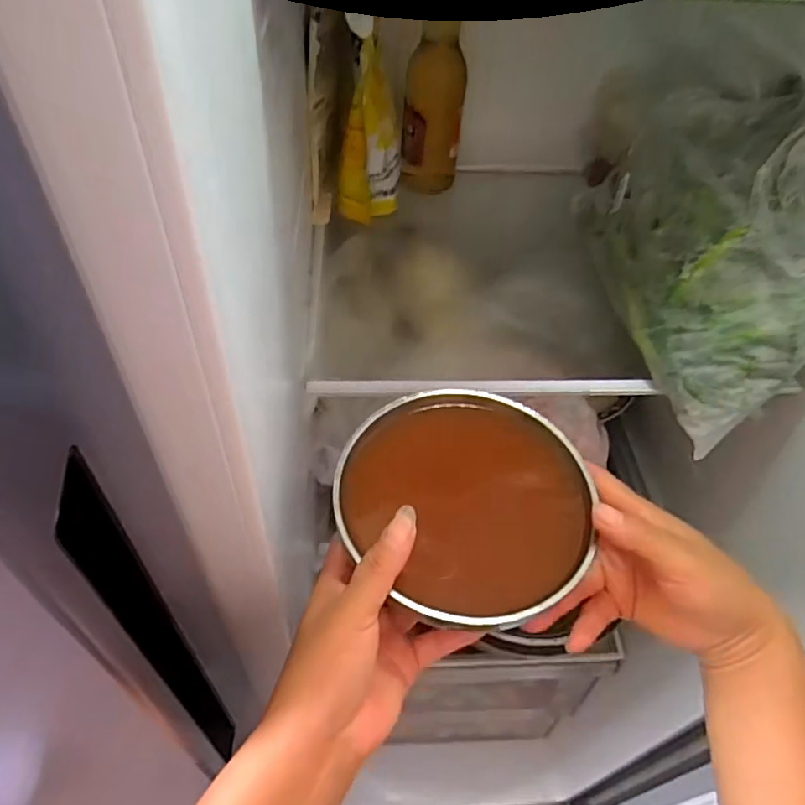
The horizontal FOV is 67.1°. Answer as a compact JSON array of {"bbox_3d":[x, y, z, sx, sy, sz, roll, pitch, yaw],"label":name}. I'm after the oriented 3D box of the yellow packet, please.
[{"bbox_3d":[-0.032,-0.262,0.573,0.058,0.164,0.097,1,60,0],"label":"yellow packet"}]

